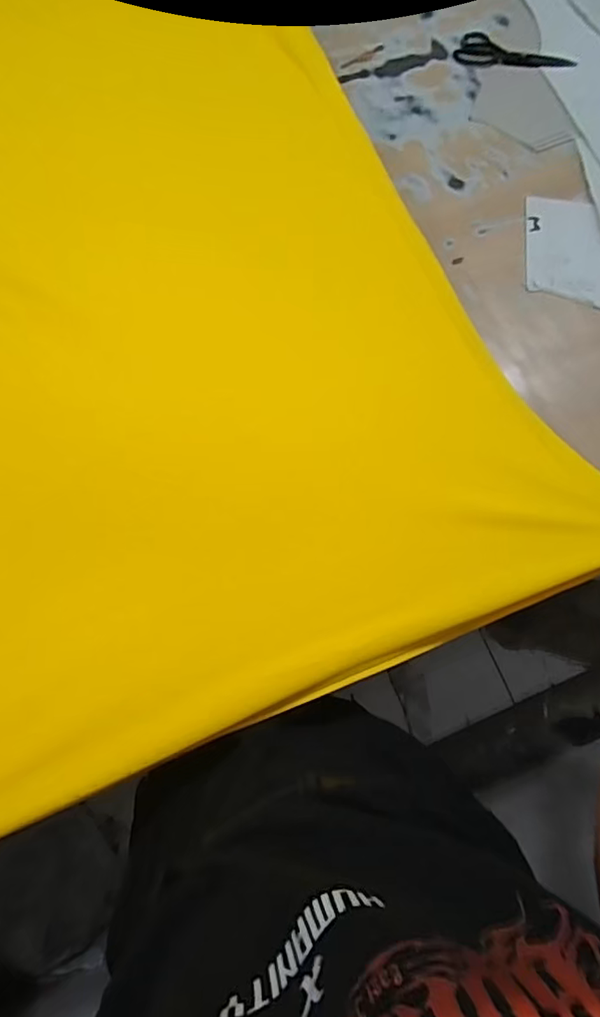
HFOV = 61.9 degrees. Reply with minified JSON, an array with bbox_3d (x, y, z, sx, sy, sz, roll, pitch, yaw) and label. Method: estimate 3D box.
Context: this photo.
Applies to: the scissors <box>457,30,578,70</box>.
[{"bbox_3d":[0.394,-0.844,0.925,0.218,0.016,0.091,-1,76,-3],"label":"scissors"}]

